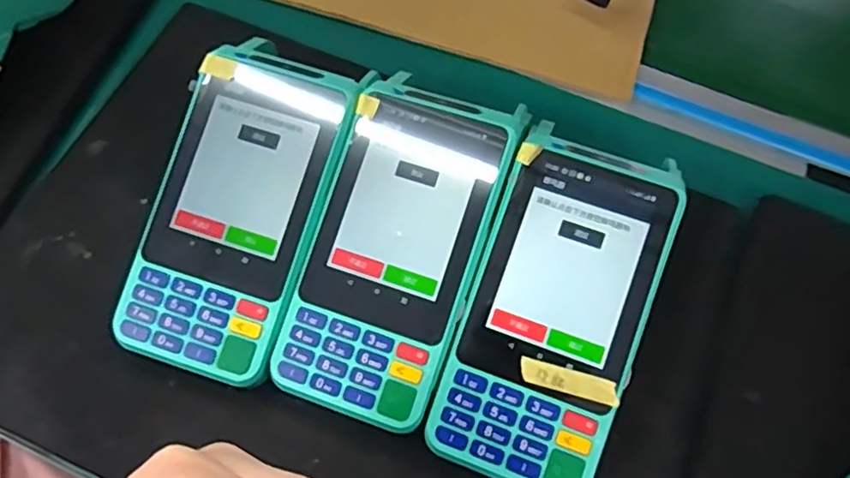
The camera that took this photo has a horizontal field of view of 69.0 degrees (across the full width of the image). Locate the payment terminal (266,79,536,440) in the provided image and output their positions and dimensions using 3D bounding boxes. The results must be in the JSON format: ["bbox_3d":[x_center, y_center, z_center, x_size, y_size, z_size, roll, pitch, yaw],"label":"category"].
[{"bbox_3d":[-0.012,0.004,0.292,0.074,0.068,0.154,18,66,5],"label":"payment terminal"}]

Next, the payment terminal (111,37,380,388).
[{"bbox_3d":[-0.085,-0.020,0.300,0.076,0.063,0.166,16,66,5],"label":"payment terminal"}]

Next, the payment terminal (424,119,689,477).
[{"bbox_3d":[0.059,0.030,0.282,0.077,0.066,0.156,21,67,6],"label":"payment terminal"}]

